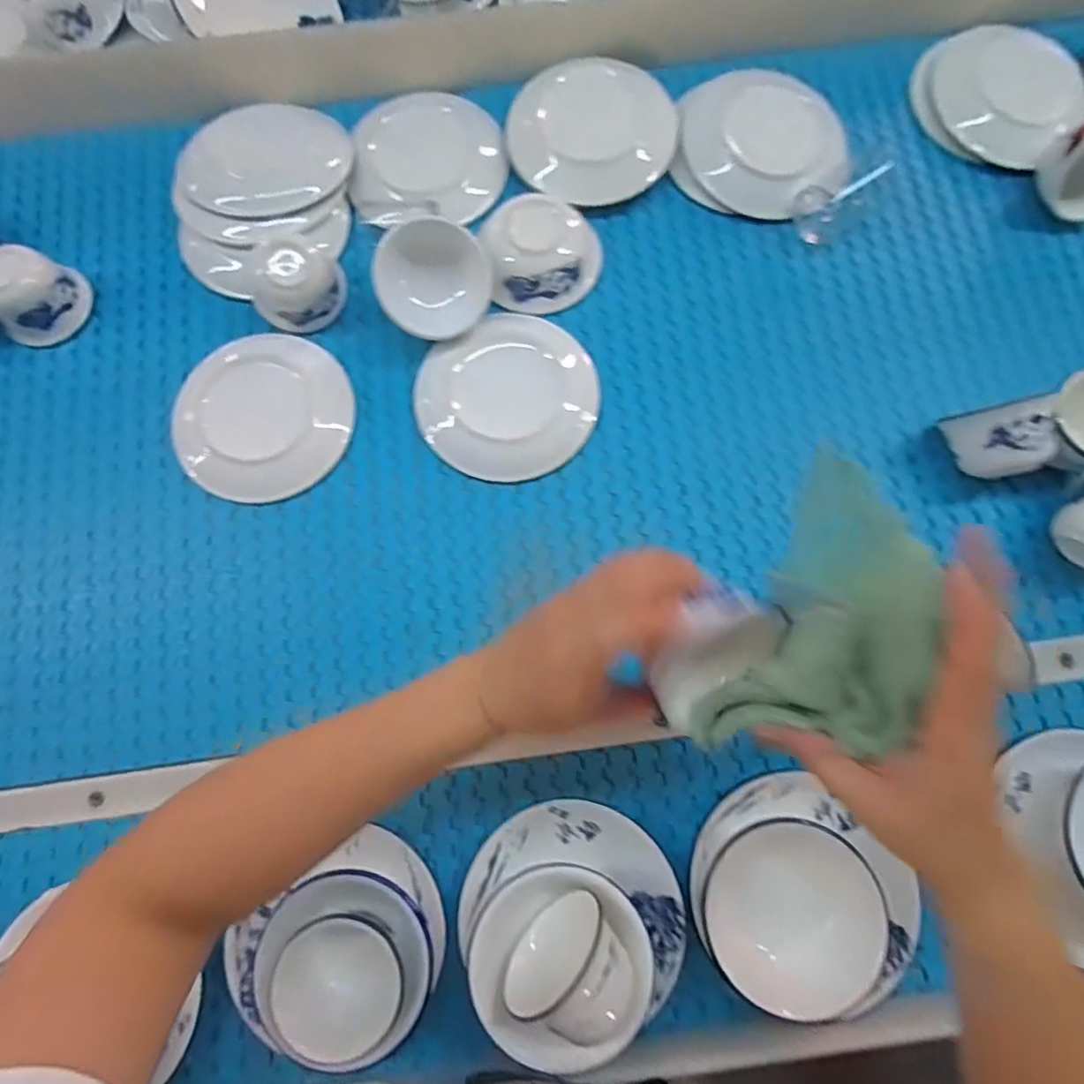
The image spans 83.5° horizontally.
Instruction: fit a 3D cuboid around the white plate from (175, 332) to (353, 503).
[{"bbox_3d":[-0.236,-0.108,0.510,0.144,0.028,0.144,0,77,0],"label":"white plate"}]

